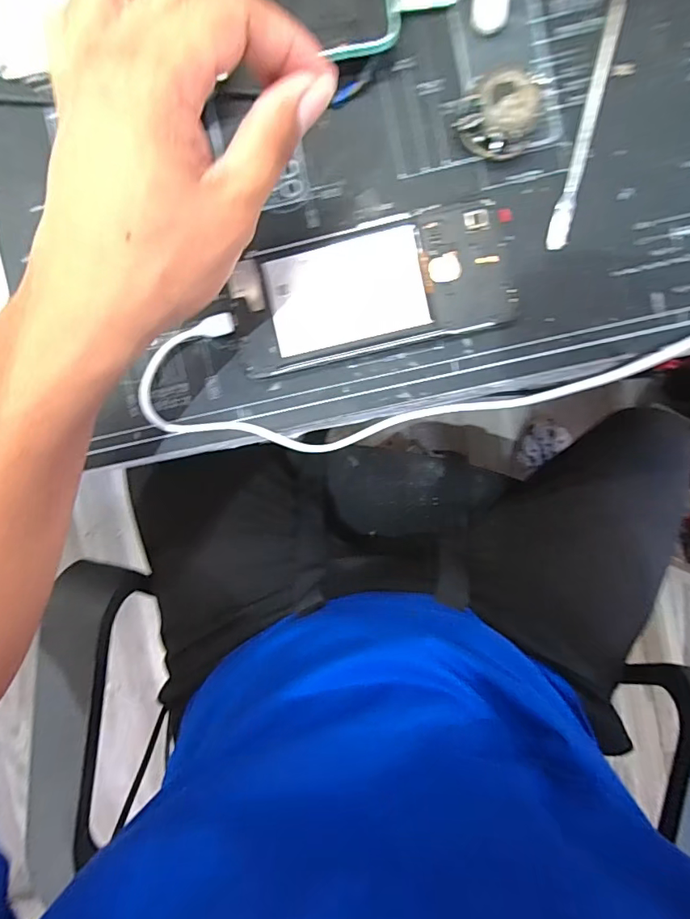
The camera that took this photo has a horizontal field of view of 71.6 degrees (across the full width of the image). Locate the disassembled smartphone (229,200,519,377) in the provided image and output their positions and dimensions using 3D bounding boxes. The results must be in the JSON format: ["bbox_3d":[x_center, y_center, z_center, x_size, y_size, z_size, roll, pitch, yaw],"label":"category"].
[{"bbox_3d":[0.015,-0.097,0.274,0.156,0.010,0.068,-12,94,3],"label":"disassembled smartphone"}]

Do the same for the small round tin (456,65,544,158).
[{"bbox_3d":[0.084,-0.182,0.257,0.035,0.023,0.037,0,94,2],"label":"small round tin"}]

